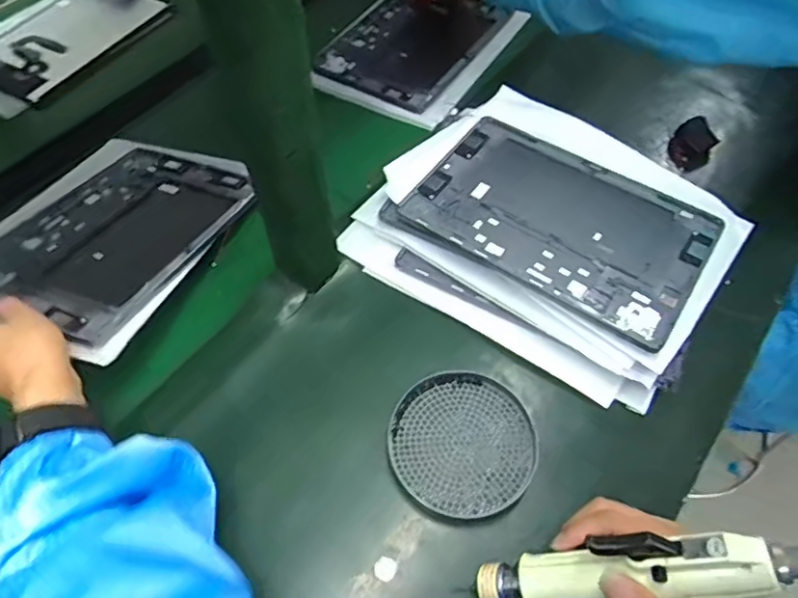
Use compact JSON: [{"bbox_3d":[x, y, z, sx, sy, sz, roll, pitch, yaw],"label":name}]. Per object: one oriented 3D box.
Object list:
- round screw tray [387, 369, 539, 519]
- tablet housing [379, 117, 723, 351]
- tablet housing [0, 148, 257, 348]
[{"bbox_3d":[0.049,0.110,0.449,0.108,0.012,0.112,-1,56,1],"label":"round screw tray"},{"bbox_3d":[0.144,-0.073,0.524,0.253,0.010,0.161,31,64,17],"label":"tablet housing"},{"bbox_3d":[-0.268,-0.066,0.546,0.180,0.011,0.253,16,45,13],"label":"tablet housing"}]

